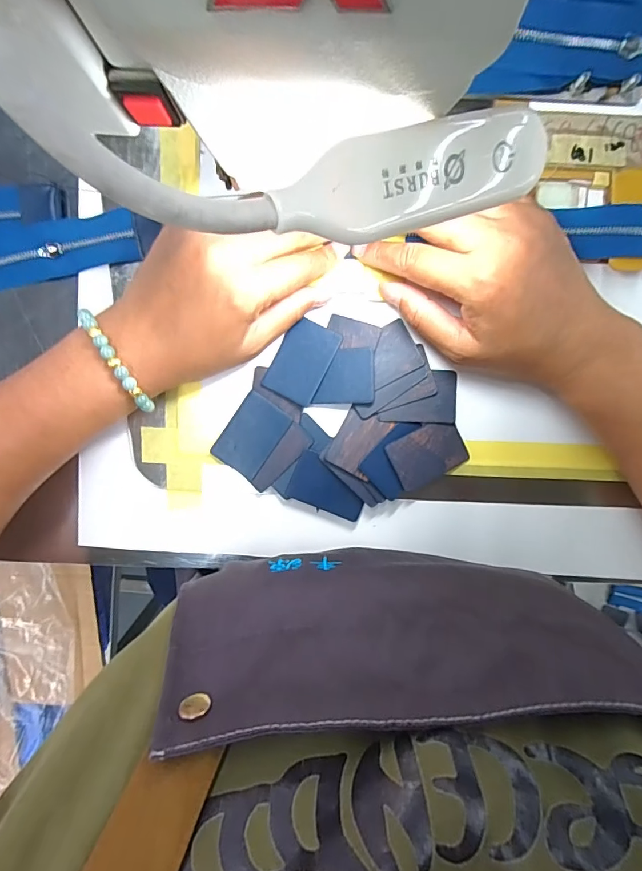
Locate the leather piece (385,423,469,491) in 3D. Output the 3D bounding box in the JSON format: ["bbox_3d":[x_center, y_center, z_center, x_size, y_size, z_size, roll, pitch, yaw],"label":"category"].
[{"bbox_3d":[0.071,0.012,0.294,0.050,0.004,0.035,-26,94,-8],"label":"leather piece"}]

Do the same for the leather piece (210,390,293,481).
[{"bbox_3d":[-0.046,0.000,0.293,0.035,0.005,0.050,34,95,-4],"label":"leather piece"}]

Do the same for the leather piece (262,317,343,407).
[{"bbox_3d":[-0.012,-0.048,0.286,0.034,0.005,0.051,27,95,-4],"label":"leather piece"}]

